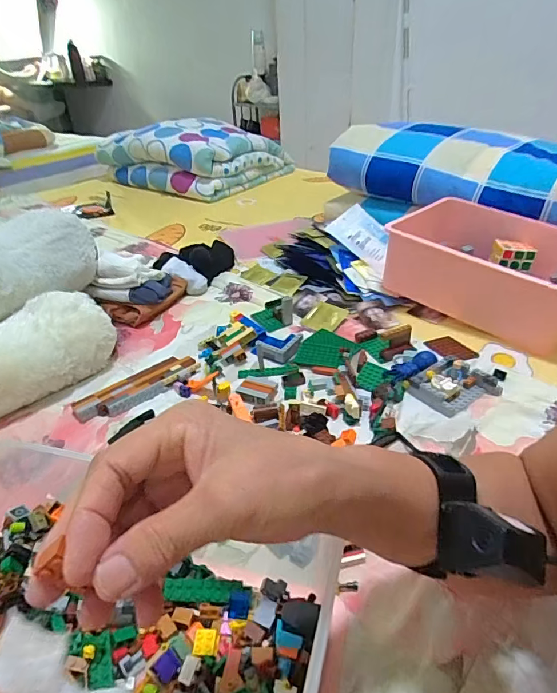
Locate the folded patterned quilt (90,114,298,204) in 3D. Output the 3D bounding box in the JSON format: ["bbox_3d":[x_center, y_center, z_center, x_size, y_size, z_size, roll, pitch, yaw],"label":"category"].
[{"bbox_3d":[-0.309,-0.696,1.556,0.569,0.194,0.419,21,41,32],"label":"folded patterned quilt"}]

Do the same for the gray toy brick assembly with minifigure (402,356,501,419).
[{"bbox_3d":[0.219,0.047,0.549,0.091,0.035,0.075,-19,37,-22],"label":"gray toy brick assembly with minifigure"}]

